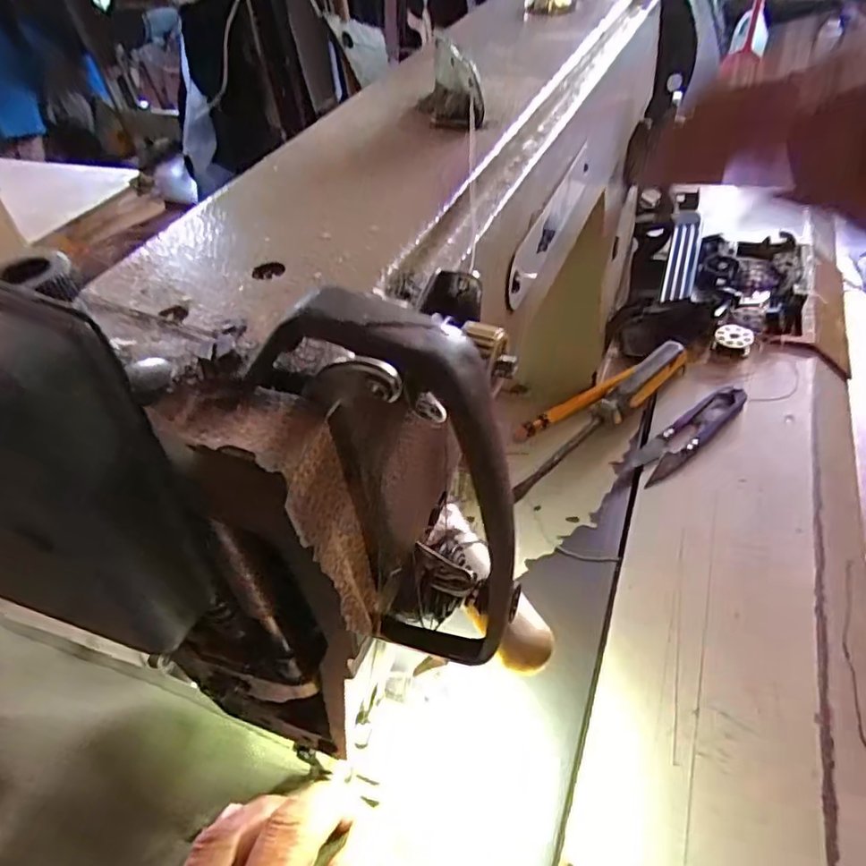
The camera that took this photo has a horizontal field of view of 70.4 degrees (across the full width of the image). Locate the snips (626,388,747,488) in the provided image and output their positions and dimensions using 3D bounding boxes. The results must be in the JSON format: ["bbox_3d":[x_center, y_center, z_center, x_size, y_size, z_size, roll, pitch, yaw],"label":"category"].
[{"bbox_3d":[0.158,-0.001,0.378,0.097,0.007,0.024,-33,49,-25],"label":"snips"}]

